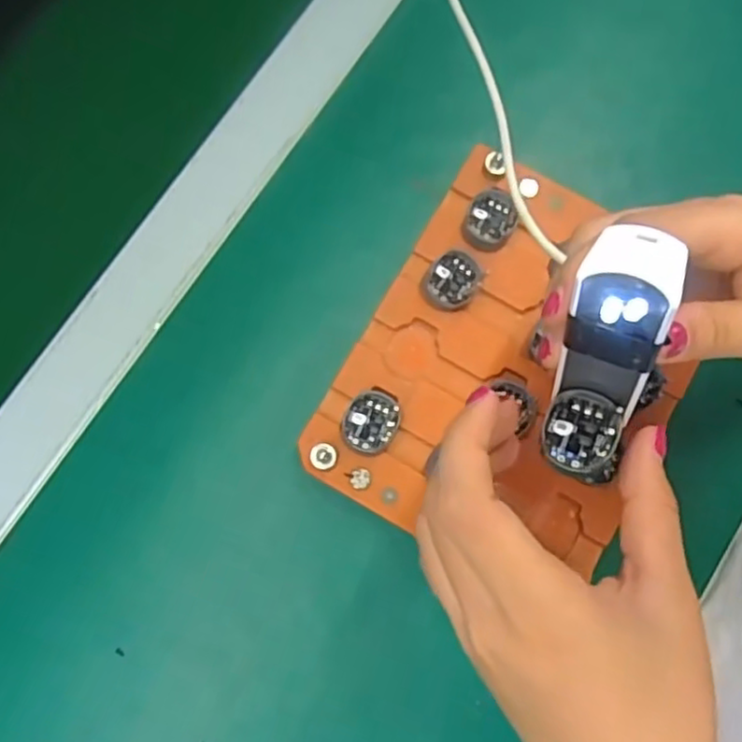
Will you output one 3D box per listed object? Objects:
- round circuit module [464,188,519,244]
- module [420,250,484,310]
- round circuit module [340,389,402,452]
[{"bbox_3d":[0.060,-0.077,0.342,0.024,0.010,0.030,8,79,1],"label":"round circuit module"},{"bbox_3d":[0.041,-0.045,0.336,0.025,0.012,0.031,32,81,6],"label":"module"},{"bbox_3d":[0.000,0.024,0.323,0.026,0.008,0.029,15,80,3],"label":"round circuit module"}]

